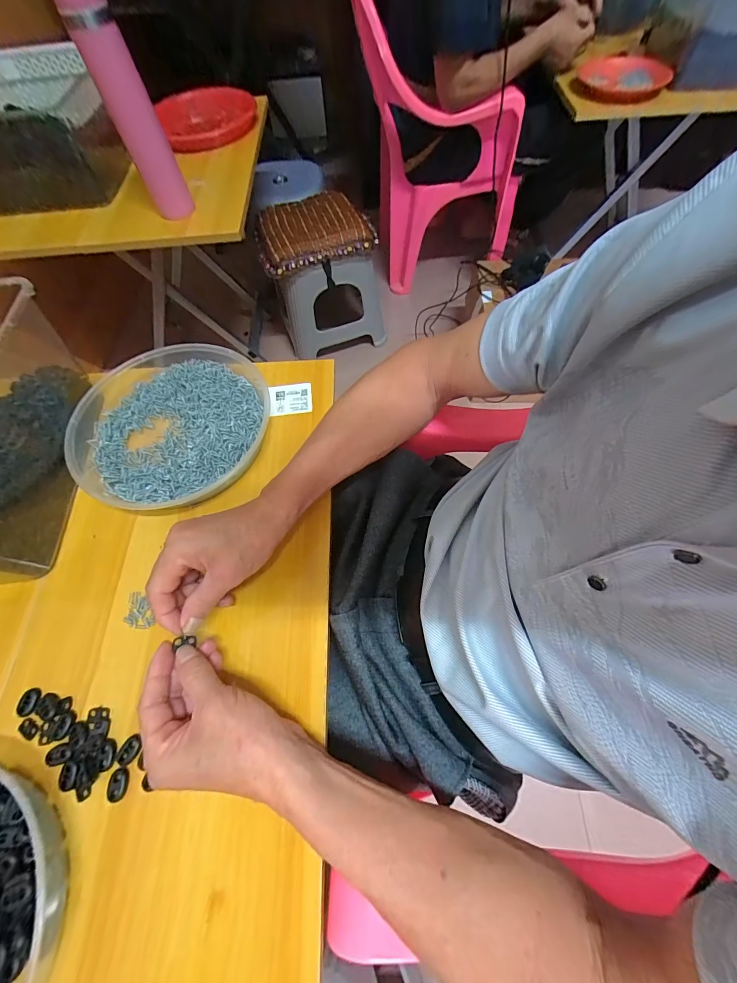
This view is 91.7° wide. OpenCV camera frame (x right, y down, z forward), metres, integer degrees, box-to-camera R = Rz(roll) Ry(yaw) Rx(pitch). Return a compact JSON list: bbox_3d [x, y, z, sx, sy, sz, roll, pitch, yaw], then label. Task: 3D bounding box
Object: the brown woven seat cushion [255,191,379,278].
[{"bbox_3d":[-0.147,-0.693,0.940,0.307,0.065,0.223,-21,65,-7],"label":"brown woven seat cushion"}]

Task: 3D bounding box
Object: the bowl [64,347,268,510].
[{"bbox_3d":[-0.238,-0.079,0.430,0.220,0.045,0.224,-1,64,2],"label":"bowl"}]

